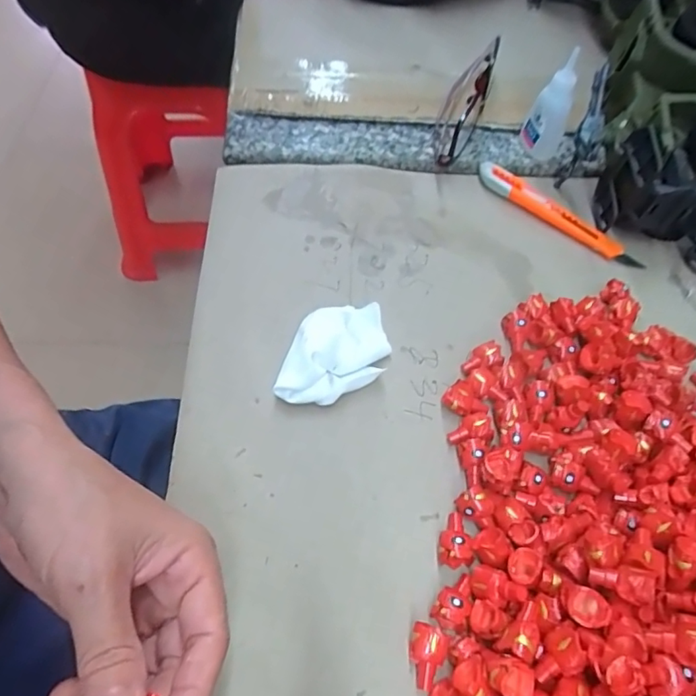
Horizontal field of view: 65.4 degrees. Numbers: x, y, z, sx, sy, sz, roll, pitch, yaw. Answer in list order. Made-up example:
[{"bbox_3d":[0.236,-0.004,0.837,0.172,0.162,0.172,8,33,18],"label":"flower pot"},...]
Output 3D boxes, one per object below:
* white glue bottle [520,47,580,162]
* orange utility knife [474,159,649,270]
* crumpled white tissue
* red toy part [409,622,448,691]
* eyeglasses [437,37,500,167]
[{"bbox_3d":[0.153,-0.179,0.407,0.030,0.080,0.020,18,58,8],"label":"white glue bottle"},{"bbox_3d":[0.153,-0.099,0.399,0.134,0.013,0.018,38,63,19],"label":"orange utility knife"},{"bbox_3d":[-0.008,0.001,0.318,0.082,0.024,0.049,-29,64,-20],"label":"crumpled white tissue"},{"bbox_3d":[0.035,0.137,0.240,0.016,0.012,0.025,13,57,4],"label":"red toy part"},{"bbox_3d":[0.095,-0.202,0.439,0.031,0.036,0.124,19,70,8],"label":"eyeglasses"}]

